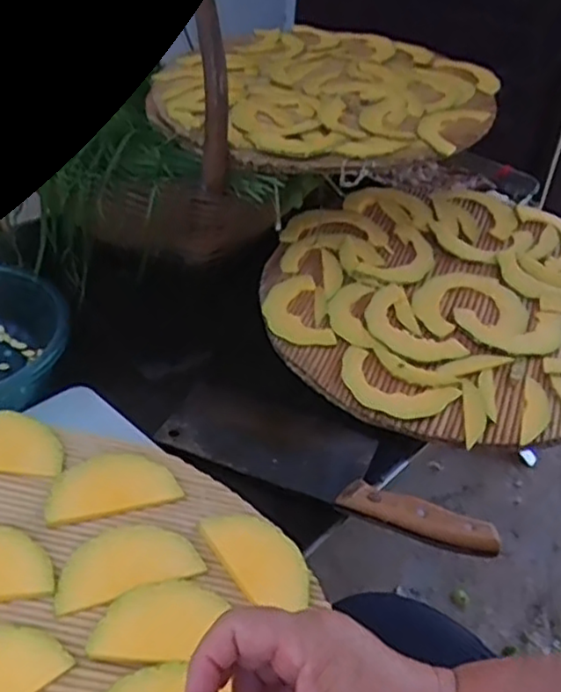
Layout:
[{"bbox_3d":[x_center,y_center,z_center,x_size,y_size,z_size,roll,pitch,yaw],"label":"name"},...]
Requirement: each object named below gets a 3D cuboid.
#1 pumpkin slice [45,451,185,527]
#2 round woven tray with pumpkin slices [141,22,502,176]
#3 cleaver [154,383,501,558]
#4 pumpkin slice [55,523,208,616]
[{"bbox_3d":[-0.125,0.101,0.515,0.092,0.012,0.052,-13,40,-21],"label":"pumpkin slice"},{"bbox_3d":[0.056,-0.325,0.894,0.402,0.041,0.413,3,37,-2],"label":"round woven tray with pumpkin slices"},{"bbox_3d":[0.043,0.099,0.633,0.305,0.019,0.098,17,39,16],"label":"cleaver"},{"bbox_3d":[-0.106,0.146,0.474,0.095,0.013,0.050,-16,42,-24],"label":"pumpkin slice"}]

